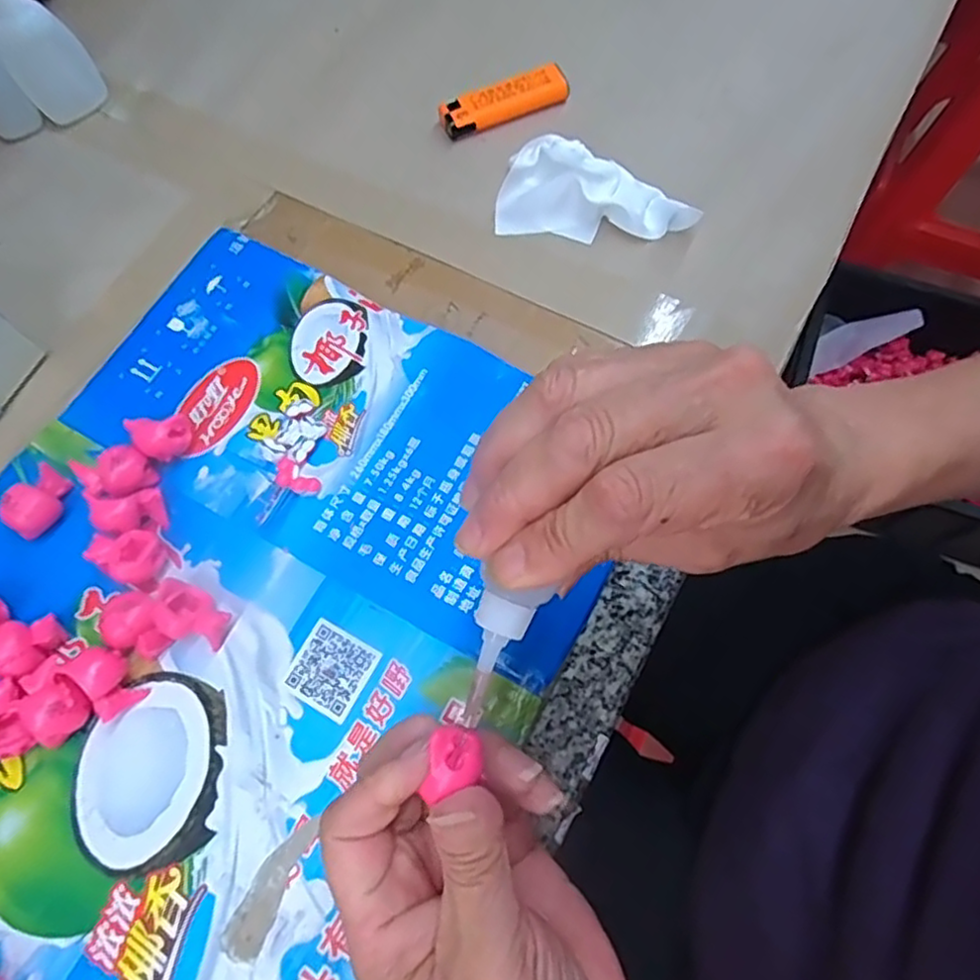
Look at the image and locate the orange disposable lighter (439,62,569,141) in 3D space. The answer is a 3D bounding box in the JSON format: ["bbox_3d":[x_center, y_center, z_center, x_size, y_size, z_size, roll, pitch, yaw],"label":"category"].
[{"bbox_3d":[0.008,-0.242,0.412,0.080,0.017,0.025,-17,71,-6],"label":"orange disposable lighter"}]

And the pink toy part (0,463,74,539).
[{"bbox_3d":[-0.219,0.006,0.321,0.017,0.023,0.033,25,72,9],"label":"pink toy part"}]

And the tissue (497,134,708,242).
[{"bbox_3d":[0.060,-0.171,0.376,0.109,0.034,0.043,8,70,3],"label":"tissue"}]

